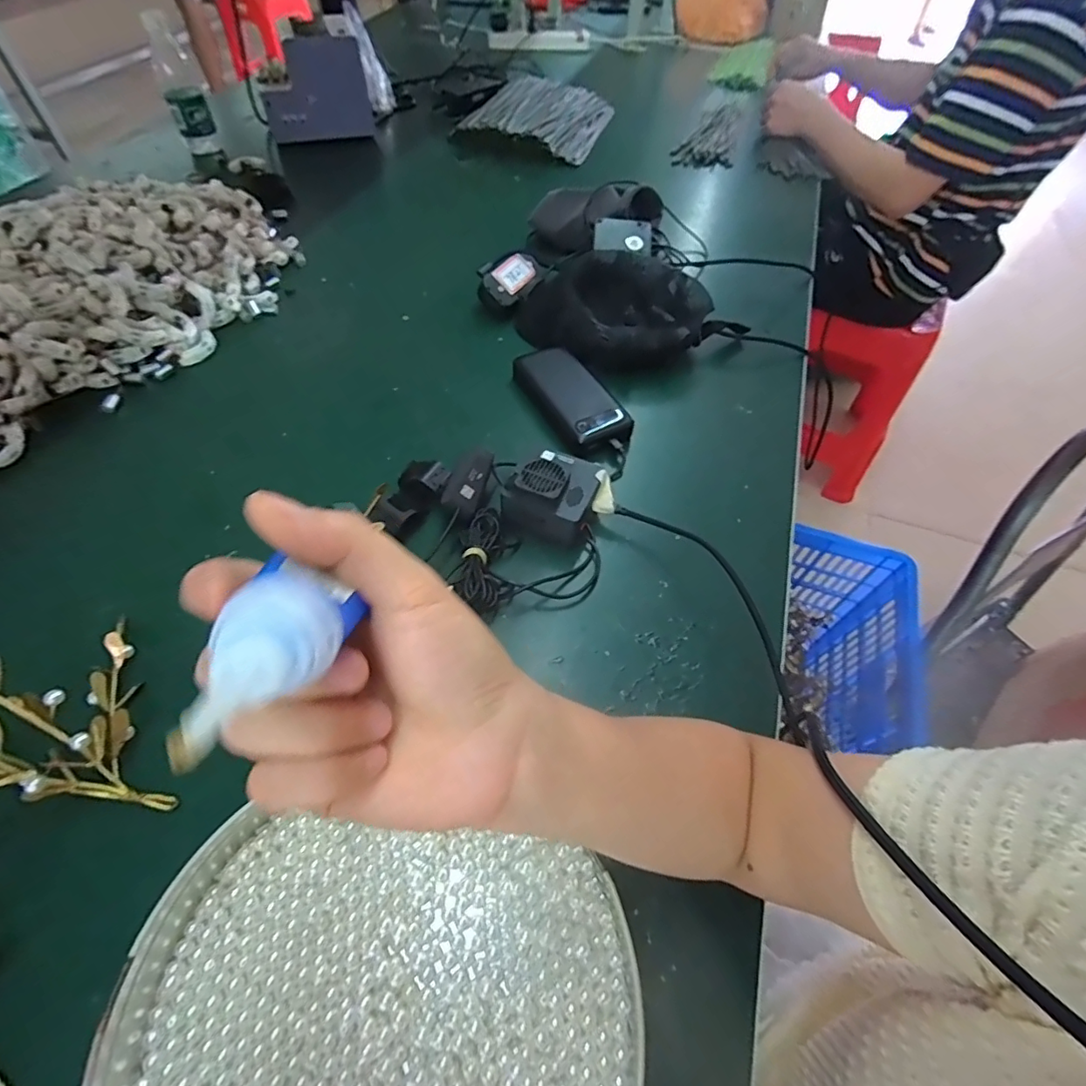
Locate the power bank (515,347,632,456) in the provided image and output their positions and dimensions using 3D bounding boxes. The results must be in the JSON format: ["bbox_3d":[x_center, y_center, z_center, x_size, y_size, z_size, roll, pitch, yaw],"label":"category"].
[{"bbox_3d":[0.031,-0.161,0.596,0.071,0.030,0.157,-27,61,-19],"label":"power bank"}]

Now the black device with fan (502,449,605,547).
[{"bbox_3d":[0.011,-0.047,0.499,0.077,0.058,0.074,22,58,12],"label":"black device with fan"}]

